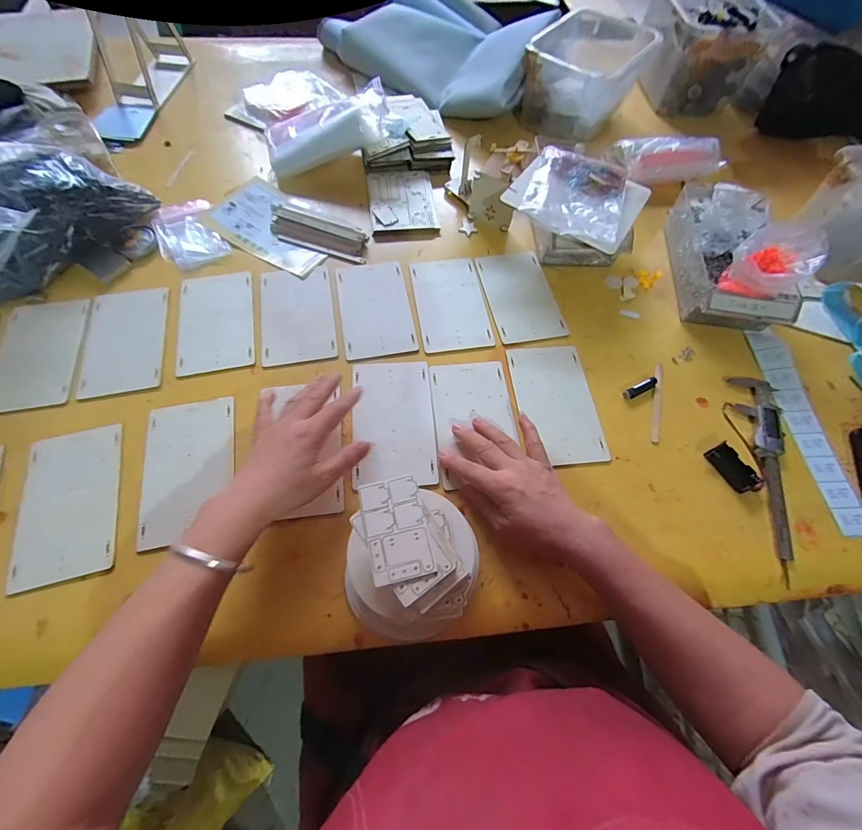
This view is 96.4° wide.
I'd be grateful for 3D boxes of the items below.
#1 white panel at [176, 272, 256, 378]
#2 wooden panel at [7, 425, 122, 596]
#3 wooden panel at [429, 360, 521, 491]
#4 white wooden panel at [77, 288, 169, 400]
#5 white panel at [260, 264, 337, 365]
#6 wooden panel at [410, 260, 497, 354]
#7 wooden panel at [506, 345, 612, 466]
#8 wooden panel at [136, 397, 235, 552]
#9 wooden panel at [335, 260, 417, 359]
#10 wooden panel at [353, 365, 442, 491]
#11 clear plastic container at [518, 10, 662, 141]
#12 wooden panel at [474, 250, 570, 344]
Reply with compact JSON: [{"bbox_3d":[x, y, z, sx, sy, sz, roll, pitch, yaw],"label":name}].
[{"bbox_3d":[-0.299,-0.133,0.535,0.099,0.005,0.168,-11,65,-7],"label":"white panel"},{"bbox_3d":[-0.396,0.094,0.422,0.102,0.006,0.167,-14,65,-8],"label":"wooden panel"},{"bbox_3d":[0.055,0.004,0.486,0.100,0.005,0.168,-4,63,-5],"label":"wooden panel"},{"bbox_3d":[-0.410,-0.102,0.516,0.101,0.007,0.165,-11,65,-7],"label":"white wooden panel"},{"bbox_3d":[-0.190,-0.145,0.549,0.099,0.004,0.164,-9,65,-6],"label":"white panel"},{"bbox_3d":[0.028,-0.166,0.564,0.099,0.004,0.166,-7,64,-5],"label":"wooden panel"},{"bbox_3d":[0.162,-0.018,0.505,0.099,0.008,0.170,-5,66,-3],"label":"wooden panel"},{"bbox_3d":[-0.278,0.058,0.443,0.099,0.004,0.165,-11,65,-7],"label":"wooden panel"},{"bbox_3d":[-0.081,-0.156,0.554,0.098,0.004,0.167,-10,65,-7],"label":"wooden panel"},{"bbox_3d":[-0.046,0.006,0.482,0.099,0.005,0.165,-4,64,-4],"label":"wooden panel"},{"bbox_3d":[0.295,-0.657,0.757,0.199,0.127,0.262,28,66,11],"label":"clear plastic container"},{"bbox_3d":[0.132,-0.182,0.580,0.100,0.008,0.172,-9,65,-6],"label":"wooden panel"}]

